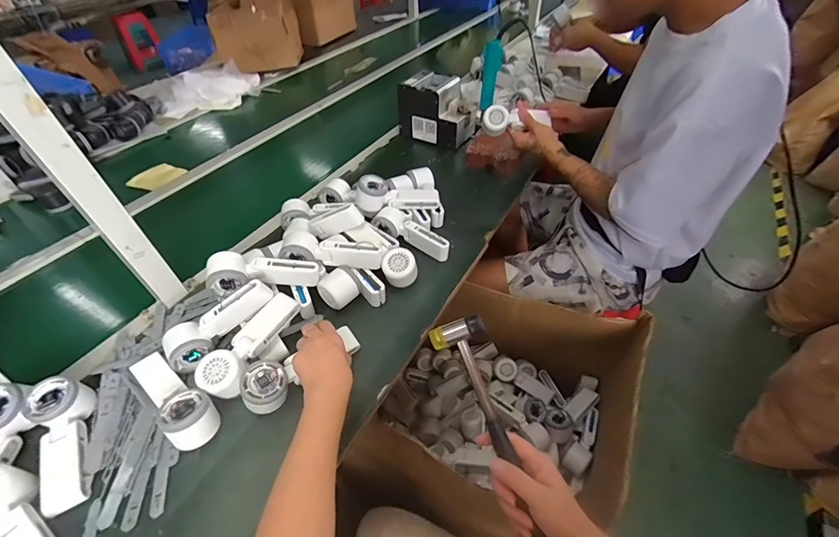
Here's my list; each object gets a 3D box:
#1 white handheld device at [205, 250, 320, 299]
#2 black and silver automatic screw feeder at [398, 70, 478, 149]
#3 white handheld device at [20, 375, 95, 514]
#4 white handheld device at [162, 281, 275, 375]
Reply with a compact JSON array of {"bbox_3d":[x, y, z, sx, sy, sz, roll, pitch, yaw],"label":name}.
[{"bbox_3d":[-0.249,0.009,0.603,0.167,0.053,0.052,0,44,-17],"label":"white handheld device"},{"bbox_3d":[0.051,-0.436,1.026,0.195,0.138,0.129,18,49,19],"label":"black and silver automatic screw feeder"},{"bbox_3d":[-0.446,0.211,0.464,0.056,0.044,0.161,-28,51,-23],"label":"white handheld device"},{"bbox_3d":[-0.301,0.081,0.564,0.167,0.047,0.060,-39,54,-10],"label":"white handheld device"}]

